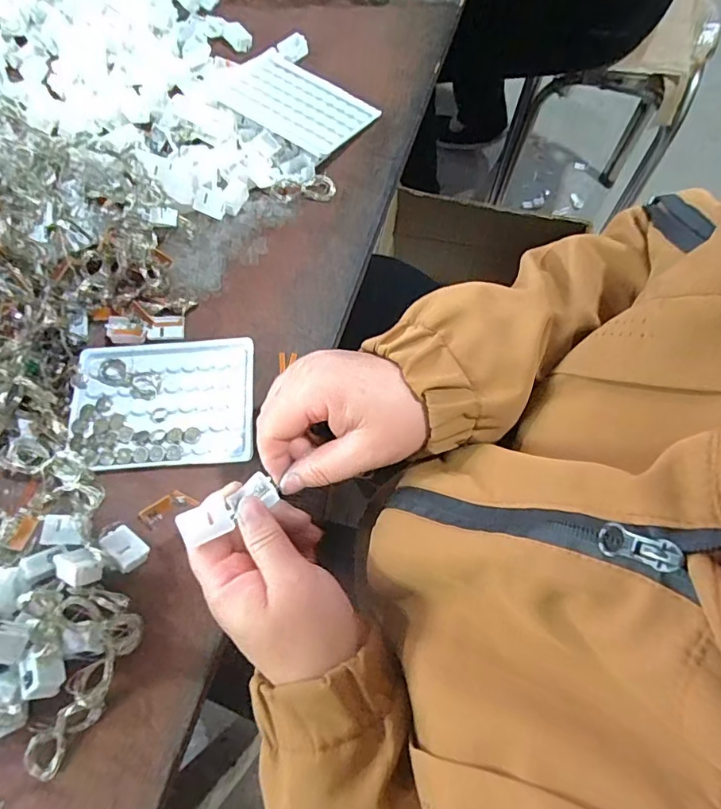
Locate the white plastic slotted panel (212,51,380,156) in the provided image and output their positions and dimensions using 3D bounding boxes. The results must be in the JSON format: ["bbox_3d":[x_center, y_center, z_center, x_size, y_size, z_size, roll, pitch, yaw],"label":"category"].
[{"bbox_3d":[-0.063,-0.274,0.448,0.138,0.008,0.087,35,62,9],"label":"white plastic slotted panel"}]

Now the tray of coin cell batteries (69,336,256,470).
[{"bbox_3d":[-0.142,-0.002,0.366,0.128,0.012,0.097,-4,70,1],"label":"tray of coin cell batteries"}]

